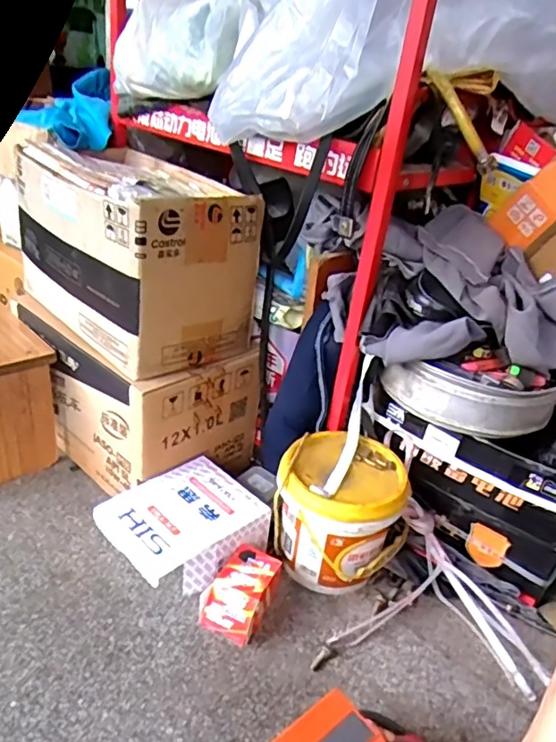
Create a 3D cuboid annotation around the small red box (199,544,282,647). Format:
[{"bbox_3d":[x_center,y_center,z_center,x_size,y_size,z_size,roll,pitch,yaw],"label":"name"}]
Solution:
[{"bbox_3d":[-0.047,0.291,0.745,0.075,0.064,0.108,16,30,15],"label":"small red box"}]

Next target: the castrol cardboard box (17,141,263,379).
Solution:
[{"bbox_3d":[-0.219,-0.199,0.893,0.241,0.237,0.372,-18,38,-40],"label":"castrol cardboard box"}]

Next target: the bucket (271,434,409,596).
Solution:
[{"bbox_3d":[0.090,0.207,0.817,0.184,0.169,0.167,14,28,10],"label":"bucket"}]

